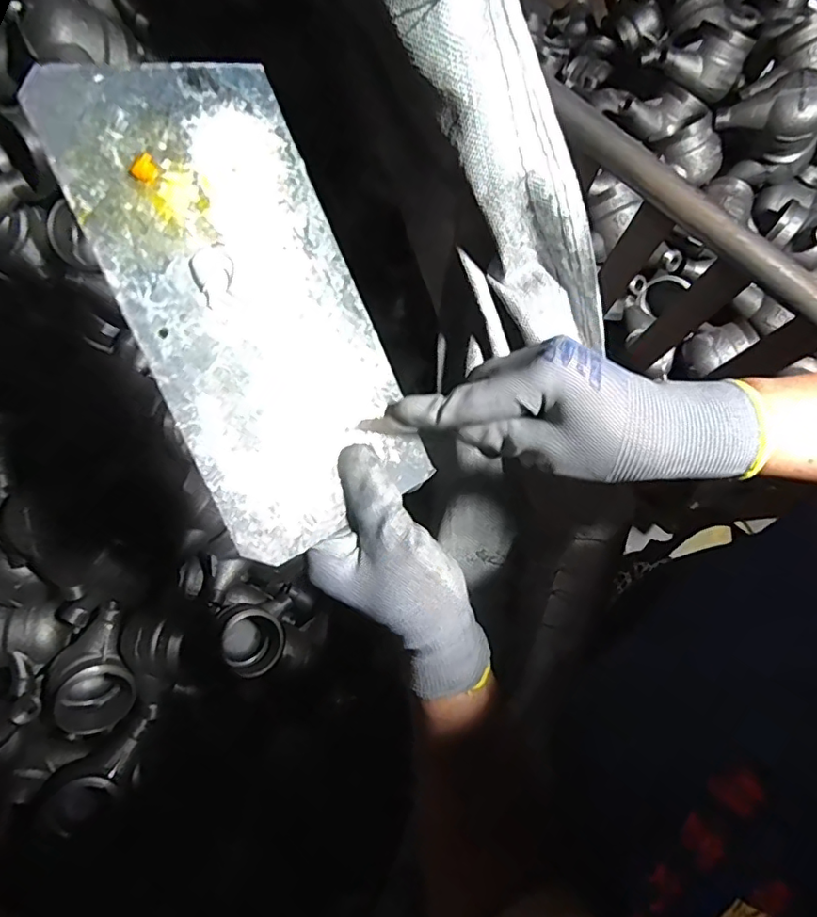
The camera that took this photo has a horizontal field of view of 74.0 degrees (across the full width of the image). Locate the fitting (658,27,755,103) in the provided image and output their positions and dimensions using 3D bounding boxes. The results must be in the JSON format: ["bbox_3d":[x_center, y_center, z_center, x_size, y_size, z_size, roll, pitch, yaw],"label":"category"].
[{"bbox_3d":[0.409,-0.550,0.760,0.114,0.070,0.071,25,81,4],"label":"fitting"}]

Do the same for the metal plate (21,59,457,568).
[{"bbox_3d":[-0.078,-0.079,0.276,0.120,0.005,0.237,-28,98,-34],"label":"metal plate"}]

